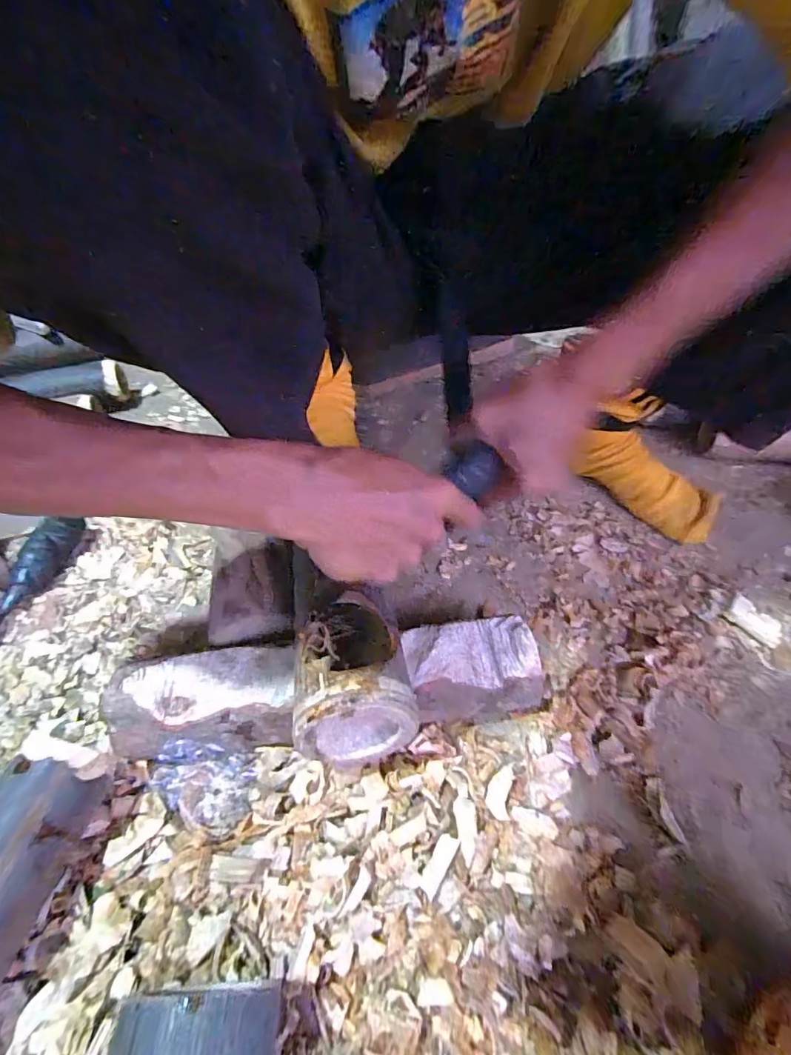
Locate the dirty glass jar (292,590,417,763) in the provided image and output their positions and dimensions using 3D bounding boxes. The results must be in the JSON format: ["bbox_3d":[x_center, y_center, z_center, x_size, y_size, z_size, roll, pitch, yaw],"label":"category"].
[{"bbox_3d":[-0.027,0.095,0.305,0.071,0.064,0.080,-5,47,-5],"label":"dirty glass jar"}]

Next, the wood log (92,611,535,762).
[{"bbox_3d":[-0.044,0.121,0.364,0.306,0.058,0.073,-6,47,-5],"label":"wood log"}]

